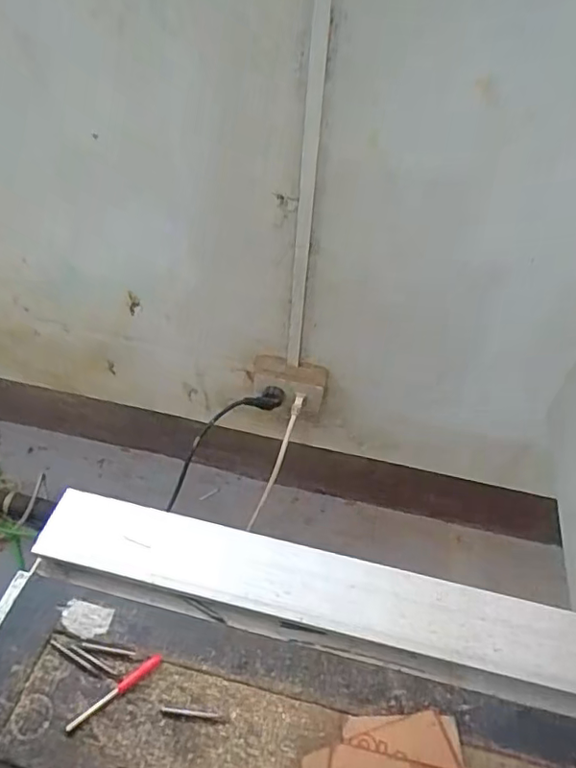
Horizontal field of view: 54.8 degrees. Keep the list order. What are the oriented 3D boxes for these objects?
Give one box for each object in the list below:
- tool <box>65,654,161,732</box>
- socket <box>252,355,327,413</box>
[{"bbox_3d":[-0.082,0.146,0.264,0.048,0.004,0.006,-32,56,-30],"label":"tool"},{"bbox_3d":[0.002,0.003,0.968,0.128,0.075,0.059,6,46,0],"label":"socket"}]

